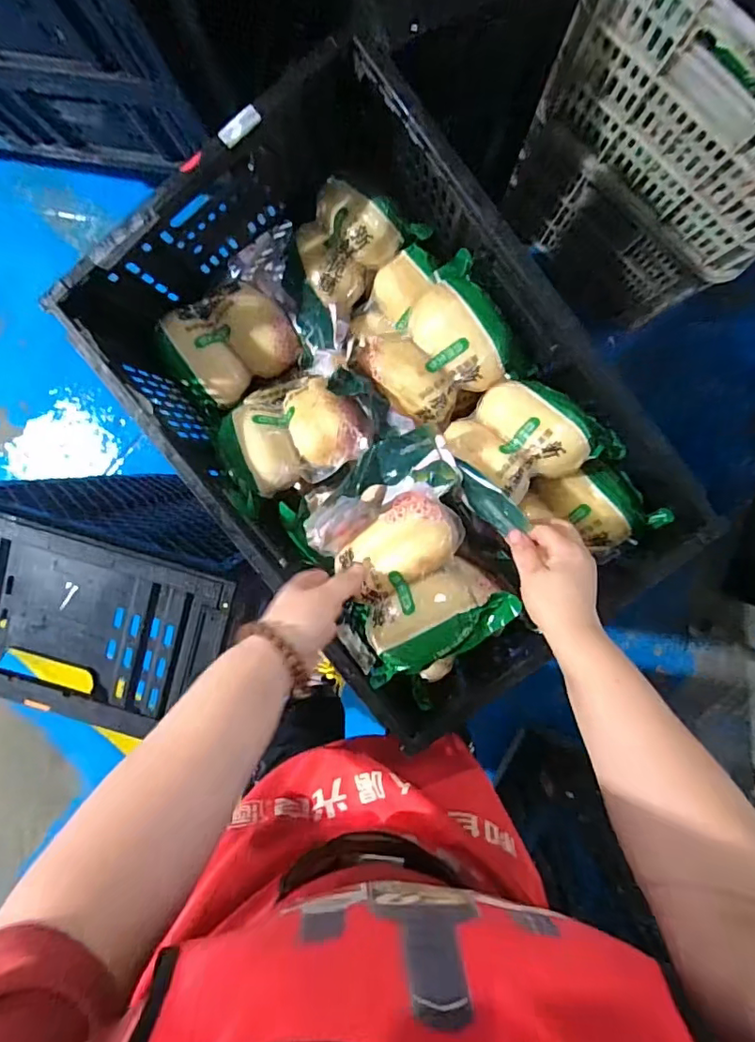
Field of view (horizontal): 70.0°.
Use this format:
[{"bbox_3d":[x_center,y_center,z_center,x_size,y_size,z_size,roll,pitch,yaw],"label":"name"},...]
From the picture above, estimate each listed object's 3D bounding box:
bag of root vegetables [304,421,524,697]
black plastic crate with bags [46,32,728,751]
[{"bbox_3d":[0.040,0.037,0.568,0.182,0.072,0.228,-29,94,0],"label":"bag of root vegetables"},{"bbox_3d":[0.010,-0.097,0.609,0.377,0.193,0.555,-37,94,6],"label":"black plastic crate with bags"}]

